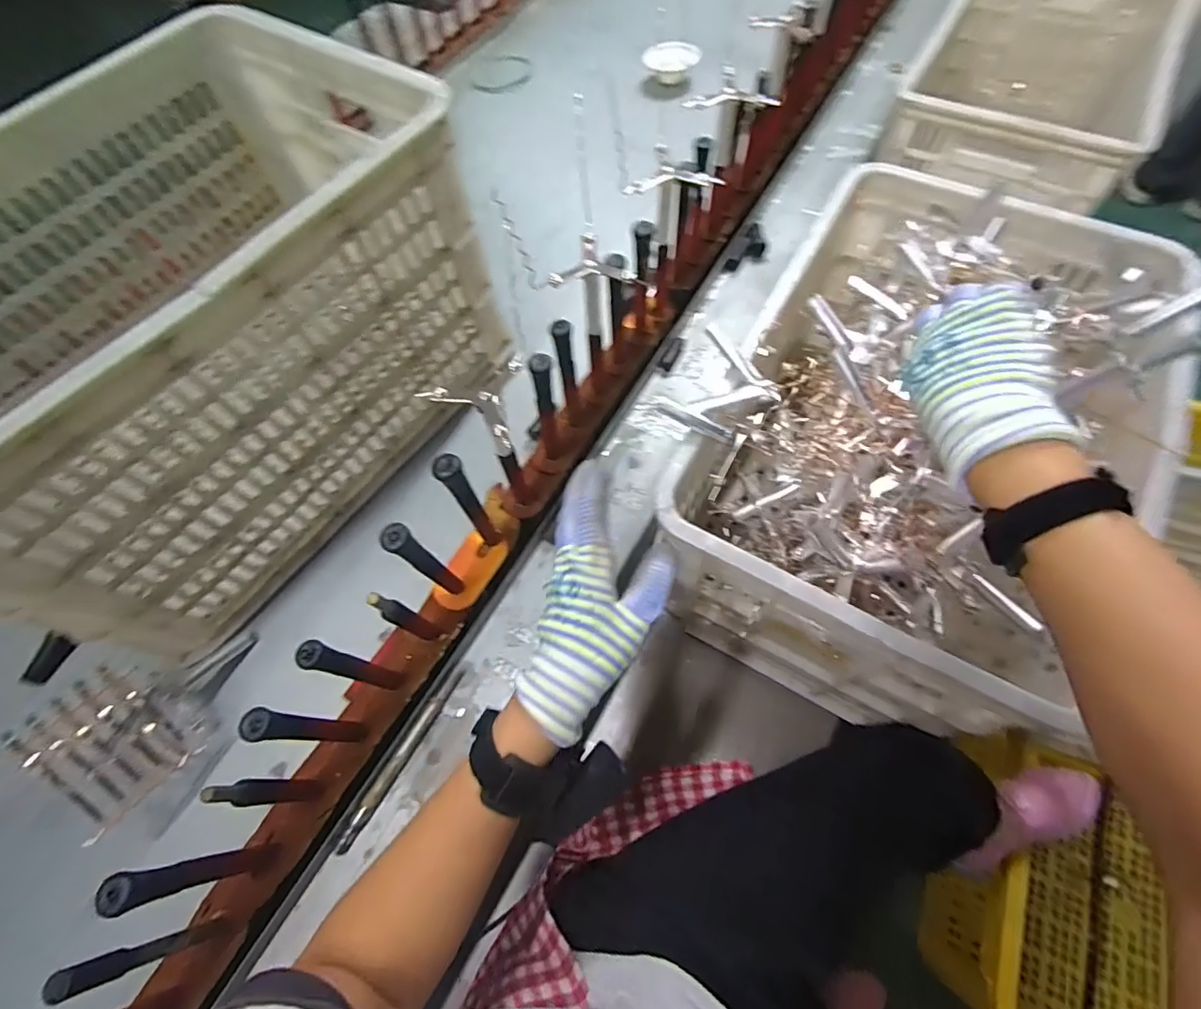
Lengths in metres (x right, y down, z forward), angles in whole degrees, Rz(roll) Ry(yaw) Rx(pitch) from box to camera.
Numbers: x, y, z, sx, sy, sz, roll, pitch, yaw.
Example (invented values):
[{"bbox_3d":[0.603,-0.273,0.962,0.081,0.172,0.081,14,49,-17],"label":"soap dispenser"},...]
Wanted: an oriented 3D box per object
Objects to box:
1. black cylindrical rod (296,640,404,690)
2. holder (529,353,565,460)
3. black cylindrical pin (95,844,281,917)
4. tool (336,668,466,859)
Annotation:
[{"bbox_3d":[-0.196,0.132,0.440,0.021,0.139,0.021,-1,63,3],"label":"black cylindrical rod"},{"bbox_3d":[-0.051,-0.088,0.529,0.024,0.133,0.025,-14,63,-4],"label":"holder"},{"bbox_3d":[-0.277,0.257,0.383,0.019,0.149,0.021,-14,63,-4],"label":"black cylindrical pin"},{"bbox_3d":[-0.179,0.225,0.495,0.013,0.010,0.168,27,68,16],"label":"tool"}]

